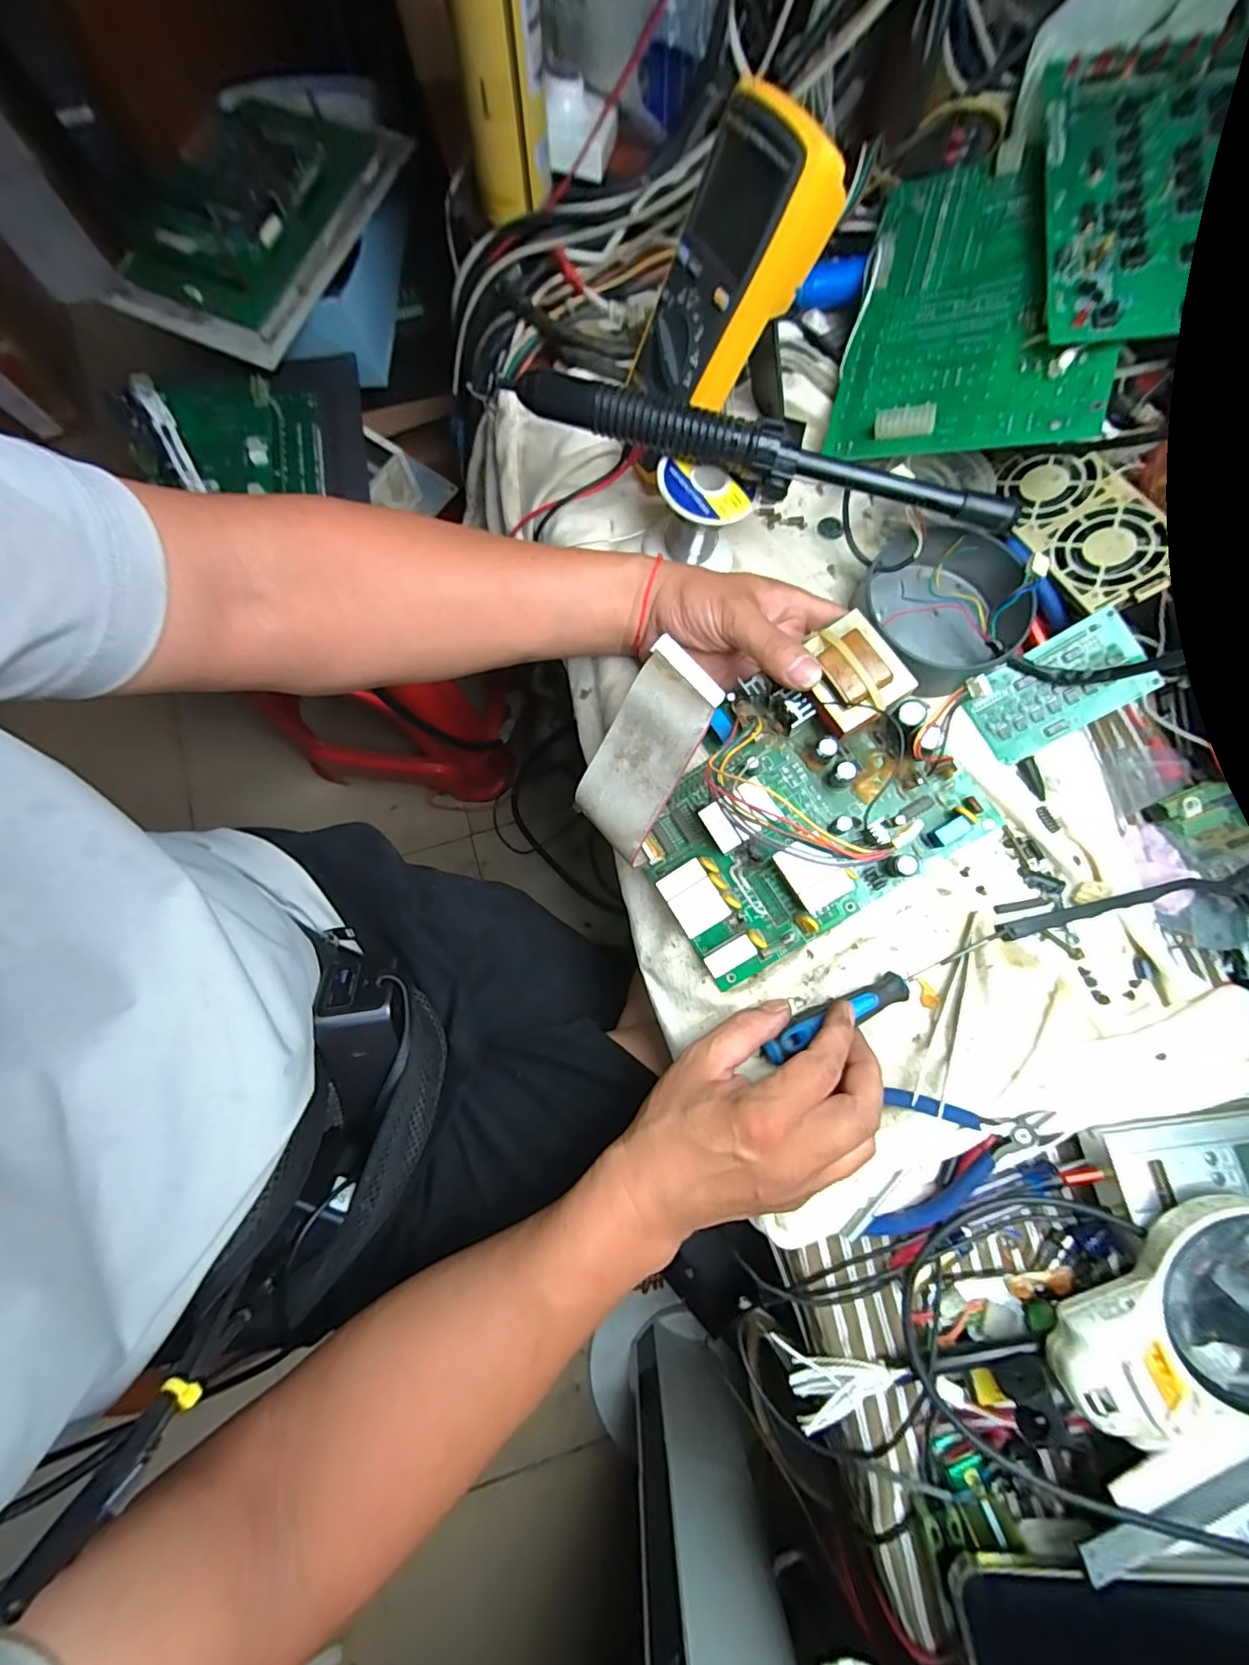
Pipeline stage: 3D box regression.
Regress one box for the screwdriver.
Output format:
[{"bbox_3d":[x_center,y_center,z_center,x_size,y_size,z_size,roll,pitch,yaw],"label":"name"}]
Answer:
[{"bbox_3d":[0.156,0.097,0.330,0.162,0.017,0.018,-22,80,-8],"label":"screwdriver"}]

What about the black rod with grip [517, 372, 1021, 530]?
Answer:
[{"bbox_3d":[0.086,-0.228,0.331,0.300,0.029,0.032,11,79,1],"label":"black rod with grip"}]

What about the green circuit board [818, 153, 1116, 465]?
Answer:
[{"bbox_3d":[0.238,-0.355,0.365,0.158,0.015,0.211,14,87,25],"label":"green circuit board"}]

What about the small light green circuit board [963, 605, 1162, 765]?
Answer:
[{"bbox_3d":[0.282,-0.093,0.360,0.093,0.009,0.059,-31,87,26],"label":"small light green circuit board"}]

